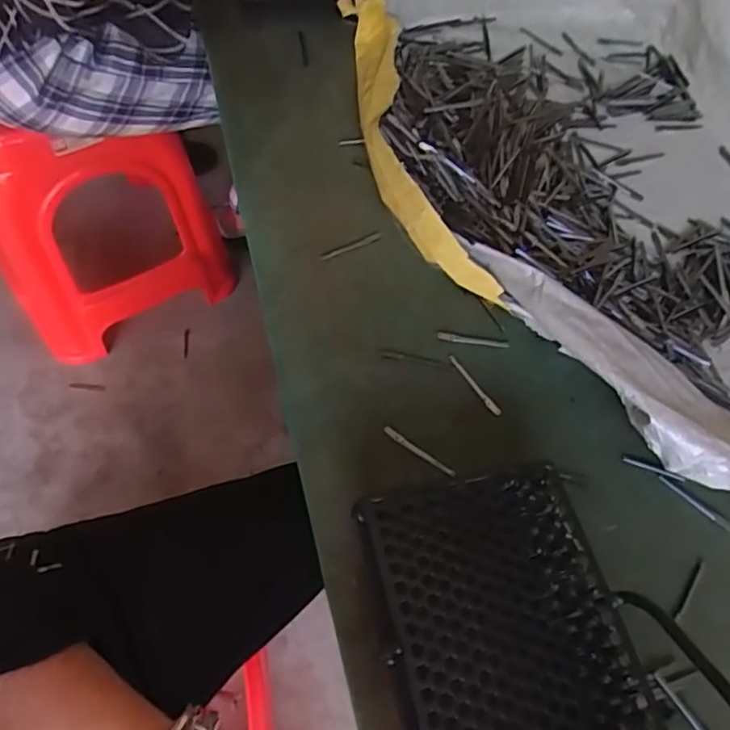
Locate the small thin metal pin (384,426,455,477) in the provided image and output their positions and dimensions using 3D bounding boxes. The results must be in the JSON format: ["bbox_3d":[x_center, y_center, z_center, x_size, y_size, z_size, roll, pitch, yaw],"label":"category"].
[{"bbox_3d":[0.044,0.072,0.477,0.067,0.004,0.007,34,65,13],"label":"small thin metal pin"}]

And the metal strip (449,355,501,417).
[{"bbox_3d":[0.097,0.017,0.511,0.007,0.004,0.068,-28,68,-17],"label":"metal strip"}]

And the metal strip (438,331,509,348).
[{"bbox_3d":[0.100,-0.023,0.533,0.065,0.004,0.009,8,62,0],"label":"metal strip"}]

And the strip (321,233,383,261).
[{"bbox_3d":[-0.013,-0.117,0.573,0.067,0.004,0.009,-26,67,-16],"label":"strip"}]

